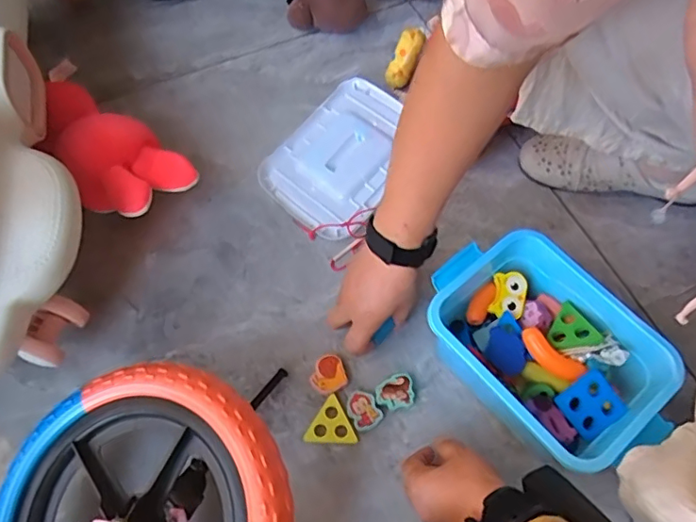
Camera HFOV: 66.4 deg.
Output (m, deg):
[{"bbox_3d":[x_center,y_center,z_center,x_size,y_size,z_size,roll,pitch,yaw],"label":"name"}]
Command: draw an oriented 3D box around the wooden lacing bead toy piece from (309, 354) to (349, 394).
[{"bbox_3d":[-0.022,0.116,0.548,0.037,0.012,0.038,-22,65,-10],"label":"wooden lacing bead toy piece"}]

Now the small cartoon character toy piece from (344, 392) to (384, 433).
[{"bbox_3d":[0.015,0.150,0.532,0.029,0.011,0.036,-26,66,-11],"label":"small cartoon character toy piece"}]

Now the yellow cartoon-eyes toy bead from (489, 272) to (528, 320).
[{"bbox_3d":[0.158,0.032,0.523,0.033,0.011,0.045,12,65,7],"label":"yellow cartoon-eyes toy bead"}]

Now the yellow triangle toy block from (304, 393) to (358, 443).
[{"bbox_3d":[-0.022,0.166,0.528,0.046,0.008,0.050,-26,66,-11],"label":"yellow triangle toy block"}]

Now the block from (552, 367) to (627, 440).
[{"bbox_3d":[0.211,0.123,0.463,0.049,0.010,0.045,-31,85,-9],"label":"block"}]

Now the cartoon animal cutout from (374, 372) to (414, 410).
[{"bbox_3d":[0.048,0.133,0.541,0.041,0.012,0.033,-17,65,-7],"label":"cartoon animal cutout"}]

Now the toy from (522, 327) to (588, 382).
[{"bbox_3d":[0.187,0.087,0.491,0.061,0.019,0.021,38,70,18],"label":"toy"}]

